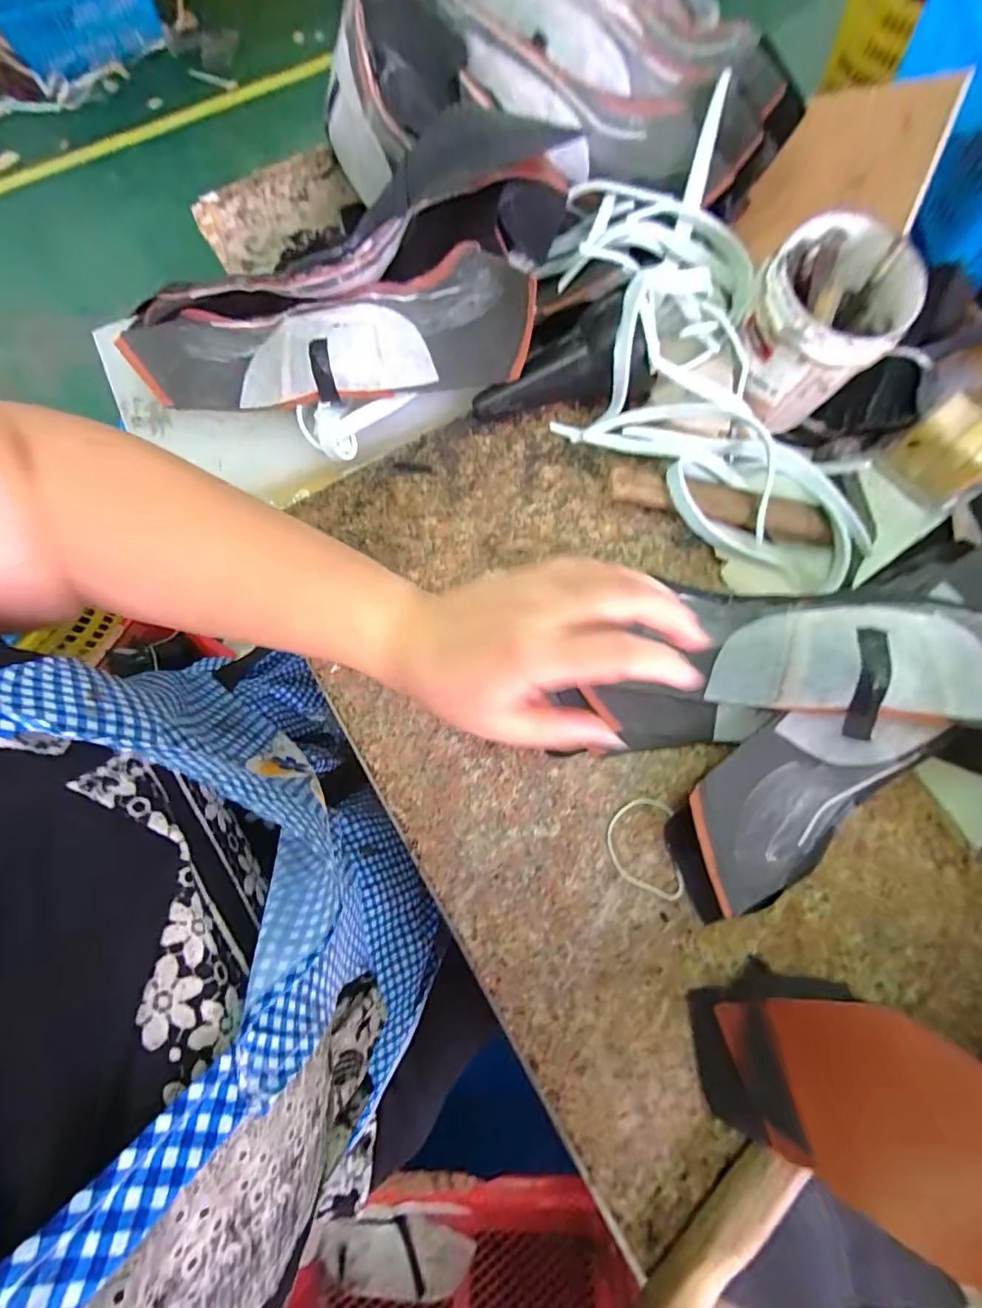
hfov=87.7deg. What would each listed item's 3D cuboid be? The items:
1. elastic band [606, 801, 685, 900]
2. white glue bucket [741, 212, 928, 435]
[{"bbox_3d":[0.095,0.121,0.317,0.043,0.004,0.059,-4,75,0],"label":"elastic band"},{"bbox_3d":[0.226,-0.226,0.362,0.088,0.097,0.090,0,75,1],"label":"white glue bucket"}]

